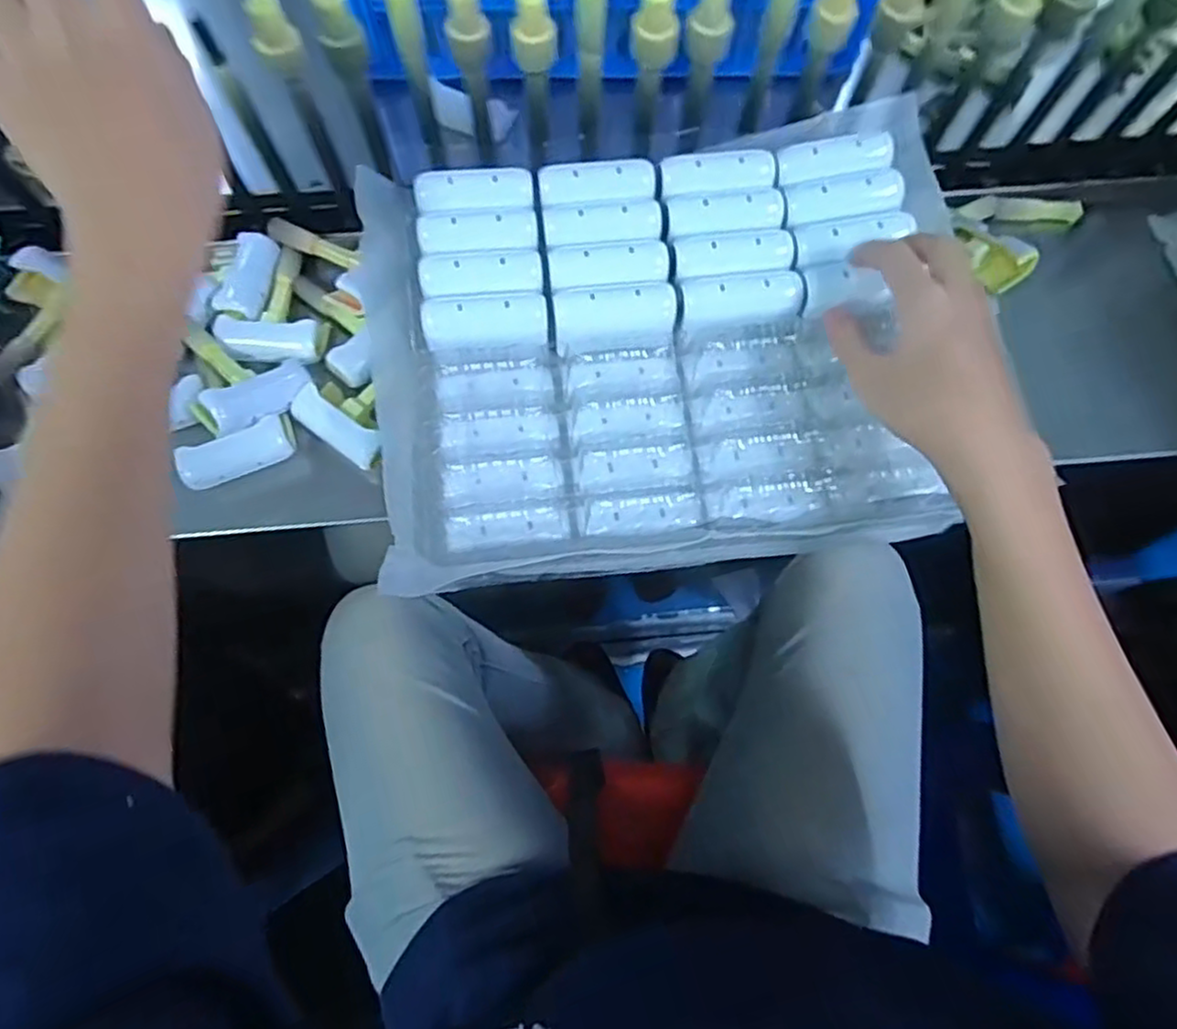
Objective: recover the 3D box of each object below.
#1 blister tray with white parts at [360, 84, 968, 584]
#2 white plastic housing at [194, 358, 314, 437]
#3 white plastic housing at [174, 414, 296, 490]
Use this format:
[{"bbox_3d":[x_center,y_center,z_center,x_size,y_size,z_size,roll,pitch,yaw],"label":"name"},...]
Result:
[{"bbox_3d":[0.050,-0.107,0.451,0.359,0.059,0.264,-8,72,-3],"label":"blister tray with white parts"},{"bbox_3d":[-0.234,-0.085,0.499,0.028,0.020,0.075,43,55,12],"label":"white plastic housing"},{"bbox_3d":[-0.253,-0.043,0.498,0.073,0.026,0.025,-24,74,-8],"label":"white plastic housing"}]

